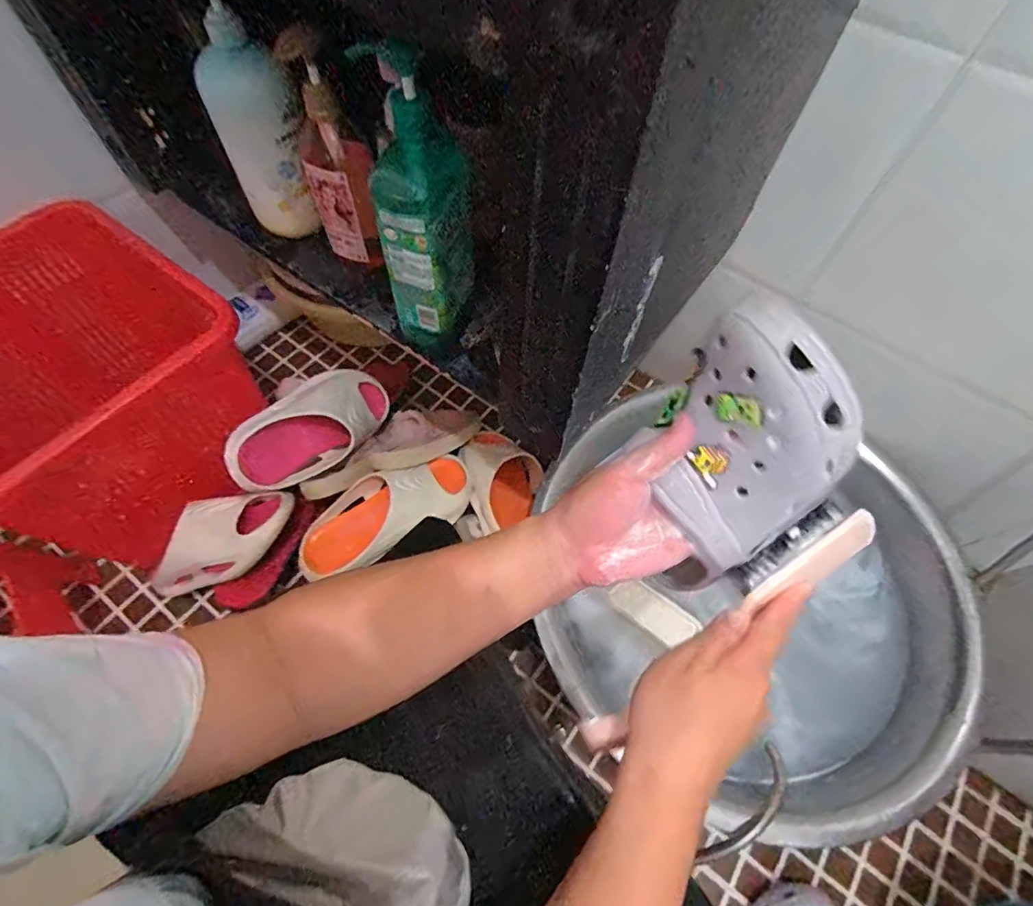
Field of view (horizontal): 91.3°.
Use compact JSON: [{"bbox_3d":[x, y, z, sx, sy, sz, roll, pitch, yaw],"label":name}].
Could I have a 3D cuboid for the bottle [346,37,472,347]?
[{"bbox_3d":[-0.084,-0.197,0.471,0.075,0.232,0.064,28,65,11],"label":"bottle"}]

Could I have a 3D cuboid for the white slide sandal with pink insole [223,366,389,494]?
[{"bbox_3d":[-0.294,-0.041,0.753,0.085,0.113,0.262,9,38,40],"label":"white slide sandal with pink insole"}]

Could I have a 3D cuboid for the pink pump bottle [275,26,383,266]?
[{"bbox_3d":[-0.195,-0.304,0.535,0.085,0.228,0.046,25,65,10],"label":"pink pump bottle"}]

